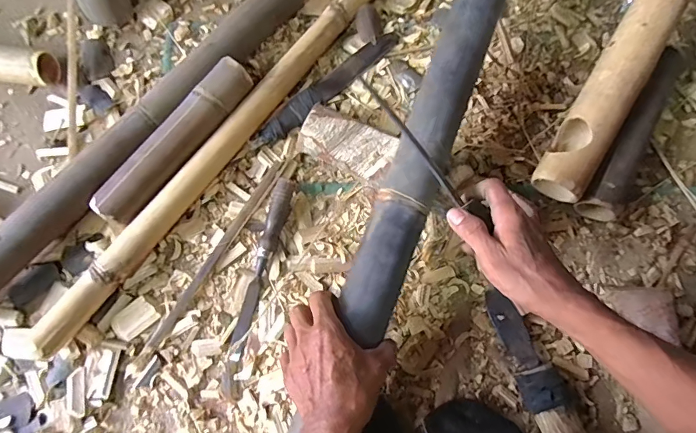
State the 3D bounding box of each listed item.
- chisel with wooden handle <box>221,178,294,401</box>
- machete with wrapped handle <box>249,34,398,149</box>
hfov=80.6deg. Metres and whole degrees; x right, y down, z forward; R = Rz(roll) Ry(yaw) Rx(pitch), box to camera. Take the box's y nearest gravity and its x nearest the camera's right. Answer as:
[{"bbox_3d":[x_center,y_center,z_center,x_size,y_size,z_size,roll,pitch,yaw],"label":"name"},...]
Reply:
[{"bbox_3d":[-0.120,0.088,0.537,0.026,0.027,0.283,13,77,3],"label":"chisel with wooden handle"},{"bbox_3d":[-0.032,-0.189,0.606,0.269,0.018,0.035,-41,80,-9],"label":"machete with wrapped handle"}]

